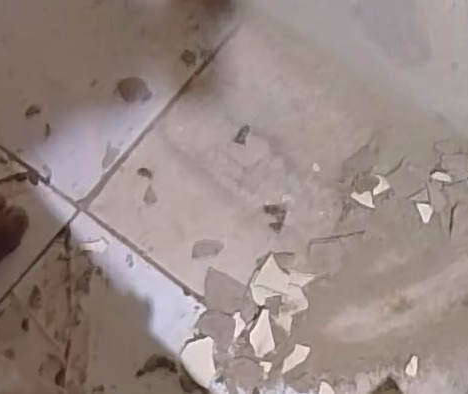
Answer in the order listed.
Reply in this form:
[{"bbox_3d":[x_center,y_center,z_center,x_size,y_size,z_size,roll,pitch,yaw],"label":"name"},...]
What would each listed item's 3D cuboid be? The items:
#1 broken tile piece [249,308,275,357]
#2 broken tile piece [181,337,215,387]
[{"bbox_3d":[0.023,0.122,0.575,0.021,0.004,0.039,-11,85,5],"label":"broken tile piece"},{"bbox_3d":[-0.032,0.148,0.577,0.028,0.004,0.040,-3,72,1],"label":"broken tile piece"}]

